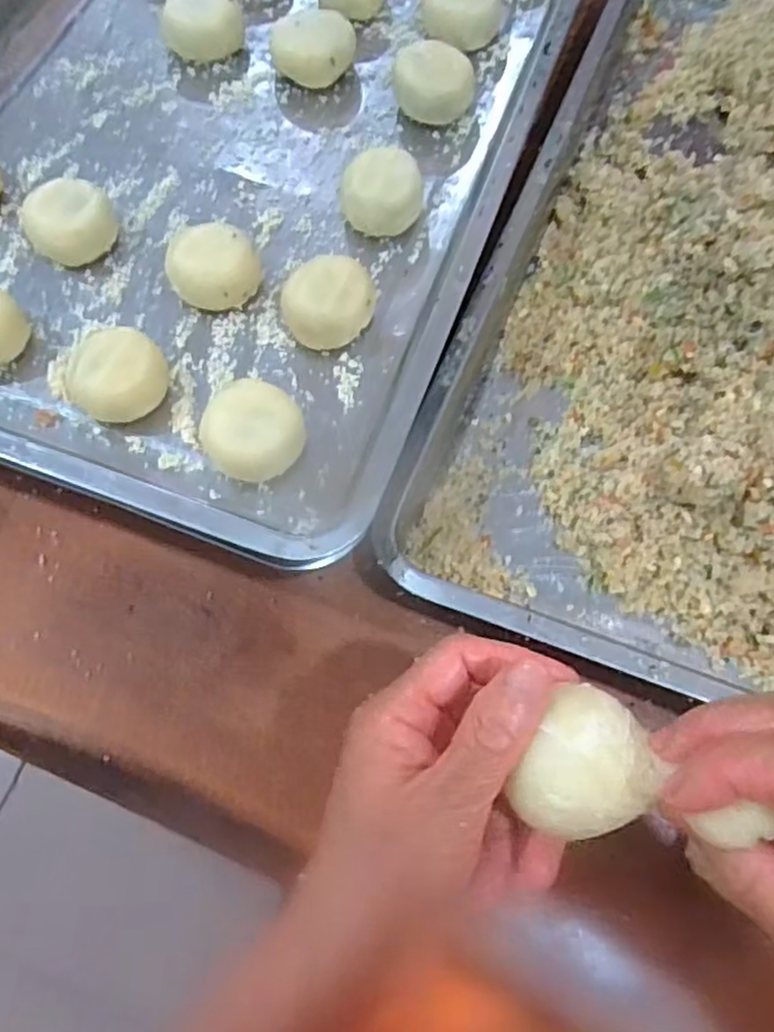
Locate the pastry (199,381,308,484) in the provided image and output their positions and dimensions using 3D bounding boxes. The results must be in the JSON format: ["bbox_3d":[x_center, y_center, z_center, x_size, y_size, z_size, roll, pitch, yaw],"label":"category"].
[{"bbox_3d":[-0.068,-0.040,0.359,0.046,0.038,0.047,0,68,0],"label":"pastry"}]

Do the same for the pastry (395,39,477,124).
[{"bbox_3d":[0.031,-0.283,0.456,0.050,0.034,0.048,0,68,-1],"label":"pastry"}]

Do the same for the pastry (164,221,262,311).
[{"bbox_3d":[-0.102,-0.142,0.402,0.046,0.031,0.046,0,68,0],"label":"pastry"}]

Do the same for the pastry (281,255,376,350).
[{"bbox_3d":[-0.033,-0.121,0.395,0.050,0.032,0.042,-39,74,-14],"label":"pastry"}]

